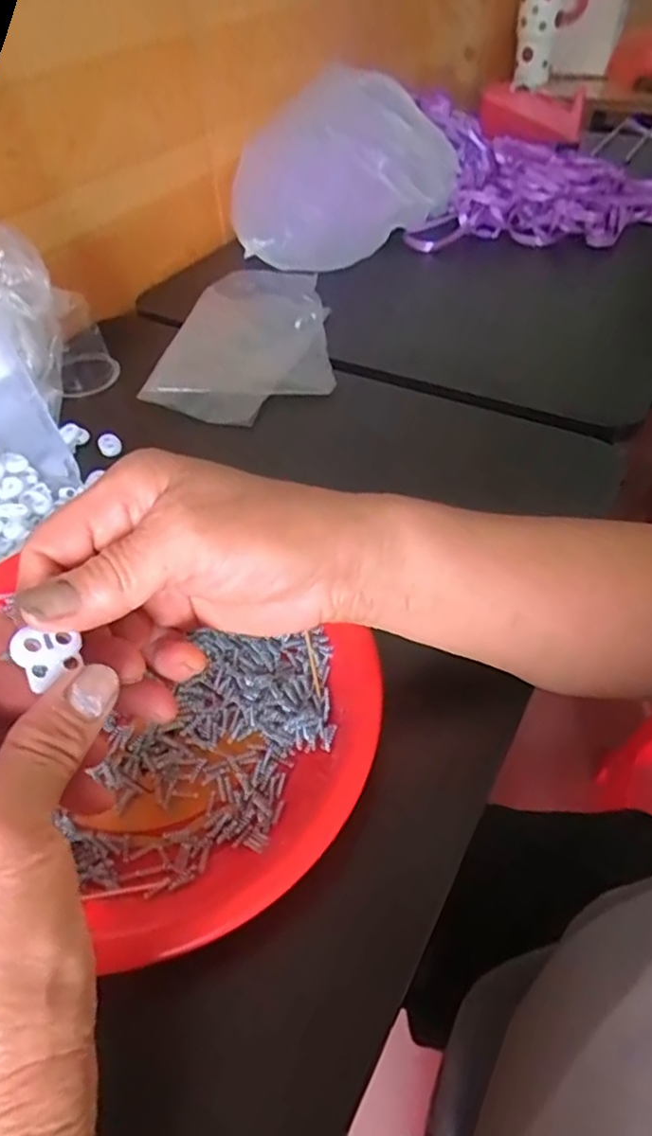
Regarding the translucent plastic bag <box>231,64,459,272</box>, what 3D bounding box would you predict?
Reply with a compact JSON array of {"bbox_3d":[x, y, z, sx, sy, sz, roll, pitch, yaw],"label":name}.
[{"bbox_3d":[0.031,-0.428,0.687,0.275,0.126,0.133,-24,50,-18],"label":"translucent plastic bag"}]

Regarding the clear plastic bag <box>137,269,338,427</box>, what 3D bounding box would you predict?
[{"bbox_3d":[-0.061,-0.203,0.568,0.142,0.022,0.227,5,47,7],"label":"clear plastic bag"}]

